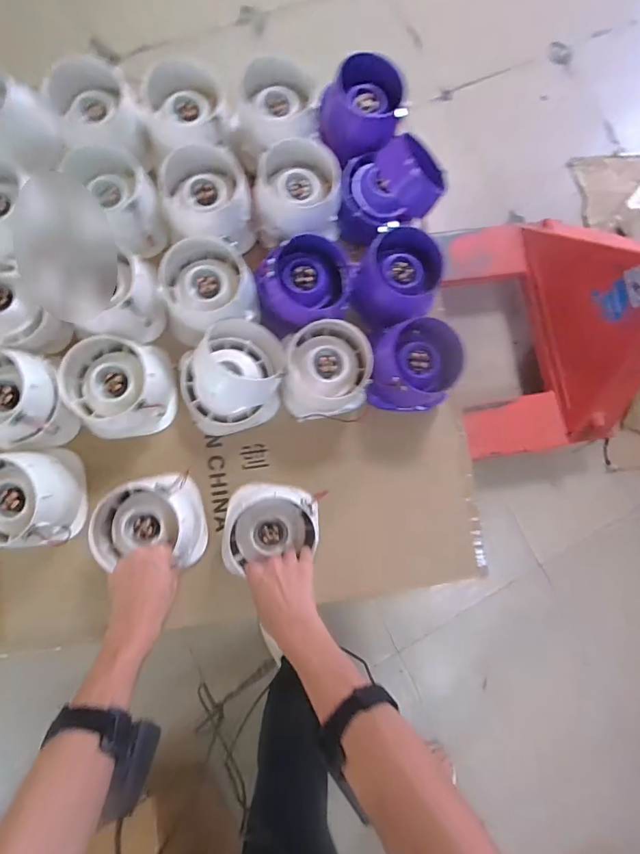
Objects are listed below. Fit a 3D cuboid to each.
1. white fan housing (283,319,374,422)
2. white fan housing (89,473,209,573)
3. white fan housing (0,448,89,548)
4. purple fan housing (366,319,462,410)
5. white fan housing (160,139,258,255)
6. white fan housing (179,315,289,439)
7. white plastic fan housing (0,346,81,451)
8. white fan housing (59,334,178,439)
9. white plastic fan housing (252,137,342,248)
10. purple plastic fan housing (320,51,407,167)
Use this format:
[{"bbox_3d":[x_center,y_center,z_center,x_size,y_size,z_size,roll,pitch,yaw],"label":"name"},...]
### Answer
[{"bbox_3d":[0.009,-0.083,0.649,0.132,0.089,0.131,-10,84,-8],"label":"white fan housing"},{"bbox_3d":[-0.234,0.136,0.593,0.129,0.088,0.122,-9,87,-5],"label":"white fan housing"},{"bbox_3d":[-0.415,0.101,0.595,0.143,0.089,0.134,-1,82,-7],"label":"white fan housing"},{"bbox_3d":[0.143,-0.094,0.662,0.127,0.115,0.118,1,82,-6],"label":"purple fan housing"},{"bbox_3d":[-0.169,-0.342,0.664,0.140,0.089,0.132,1,82,-6],"label":"white fan housing"},{"bbox_3d":[-0.126,-0.074,0.634,0.165,0.101,0.138,-38,88,-10],"label":"white fan housing"},{"bbox_3d":[-0.431,-0.044,0.594,0.160,0.073,0.137,13,81,-5],"label":"white plastic fan housing"},{"bbox_3d":[-0.291,-0.058,0.621,0.134,0.103,0.142,0,86,-4],"label":"white fan housing"},{"bbox_3d":[-0.037,-0.357,0.674,0.134,0.089,0.114,-7,83,-7],"label":"white plastic fan housing"},{"bbox_3d":[0.066,-0.508,0.683,0.130,0.086,0.122,1,82,-6],"label":"purple plastic fan housing"}]

